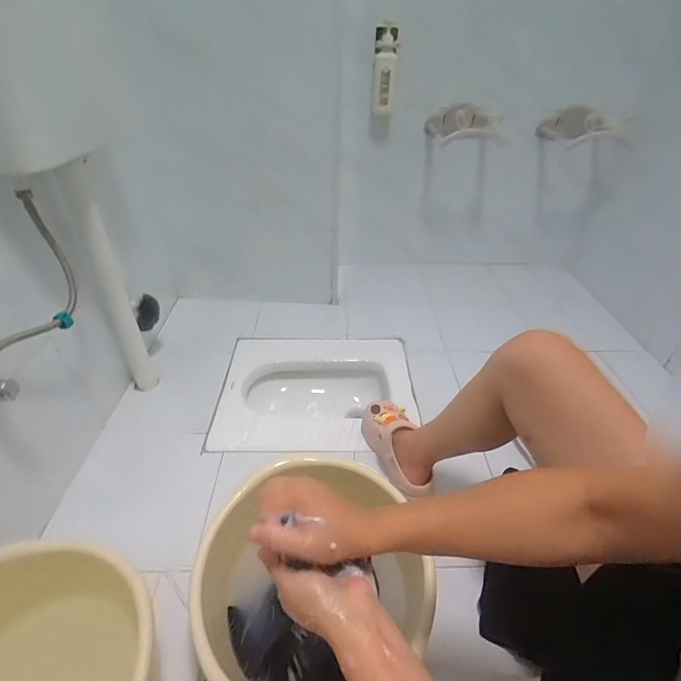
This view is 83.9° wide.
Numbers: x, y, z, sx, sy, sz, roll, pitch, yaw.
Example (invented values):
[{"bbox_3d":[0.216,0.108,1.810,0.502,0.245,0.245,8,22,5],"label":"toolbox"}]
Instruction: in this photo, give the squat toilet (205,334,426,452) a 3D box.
[{"bbox_3d":[-0.061,0.176,1.106,0.527,0.150,0.412,1,37,-2],"label":"squat toilet"}]

